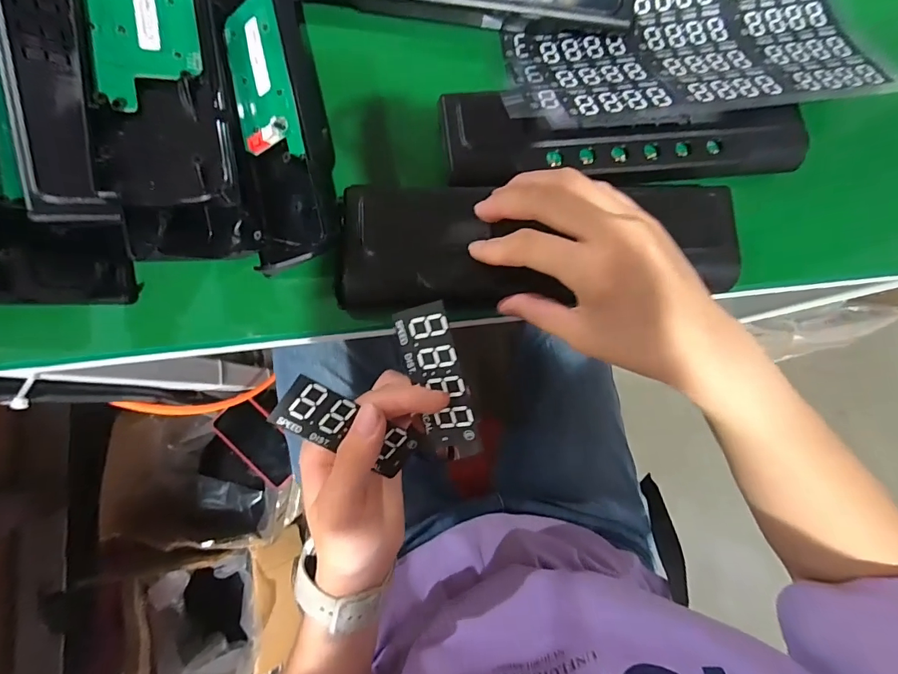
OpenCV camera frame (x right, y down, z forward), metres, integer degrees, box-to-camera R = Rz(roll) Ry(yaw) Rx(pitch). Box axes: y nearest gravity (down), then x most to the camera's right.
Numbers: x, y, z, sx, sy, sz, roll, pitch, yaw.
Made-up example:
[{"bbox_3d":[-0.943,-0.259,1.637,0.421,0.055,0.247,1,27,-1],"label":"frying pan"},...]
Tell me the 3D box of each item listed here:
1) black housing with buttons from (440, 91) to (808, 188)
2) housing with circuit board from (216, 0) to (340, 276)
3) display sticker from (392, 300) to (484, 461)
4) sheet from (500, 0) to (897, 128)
[{"bbox_3d":[0.119,-0.132,0.297,0.242,0.030,0.061,-3,84,-4],"label":"black housing with buttons"},{"bbox_3d":[-0.111,-0.165,0.274,0.061,0.052,0.245,-10,85,-5],"label":"housing with circuit board"},{"bbox_3d":[-0.006,0.025,0.234,0.032,0.004,0.083,-13,93,23],"label":"display sticker"},{"bbox_3d":[0.163,-0.249,0.310,0.266,0.033,0.205,-8,85,-4],"label":"sheet"}]

